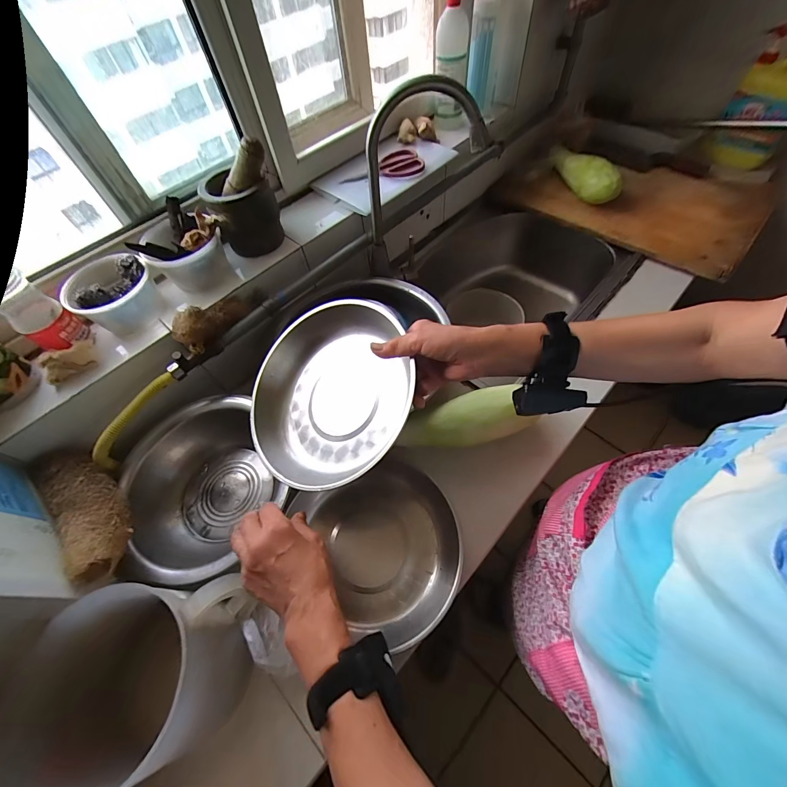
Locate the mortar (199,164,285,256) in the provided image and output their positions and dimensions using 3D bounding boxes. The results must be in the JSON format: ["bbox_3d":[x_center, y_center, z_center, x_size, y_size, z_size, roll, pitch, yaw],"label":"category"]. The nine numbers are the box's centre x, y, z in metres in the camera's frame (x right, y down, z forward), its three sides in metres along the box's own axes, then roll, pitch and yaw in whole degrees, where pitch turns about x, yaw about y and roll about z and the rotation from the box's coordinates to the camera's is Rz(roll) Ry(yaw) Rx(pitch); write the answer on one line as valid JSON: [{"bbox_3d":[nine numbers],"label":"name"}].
[{"bbox_3d":[-0.241,-0.295,0.573,0.099,0.106,0.107,-19,58,-9],"label":"mortar"}]

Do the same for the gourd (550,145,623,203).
[{"bbox_3d":[0.443,-0.521,0.828,0.061,0.069,0.205,-21,58,-10],"label":"gourd"}]

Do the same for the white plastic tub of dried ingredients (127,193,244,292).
[{"bbox_3d":[-0.320,-0.216,0.543,0.115,0.099,0.104,23,61,17],"label":"white plastic tub of dried ingredients"}]

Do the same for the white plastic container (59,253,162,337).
[{"bbox_3d":[-0.395,-0.137,0.508,0.097,0.078,0.108,33,64,22],"label":"white plastic container"}]

